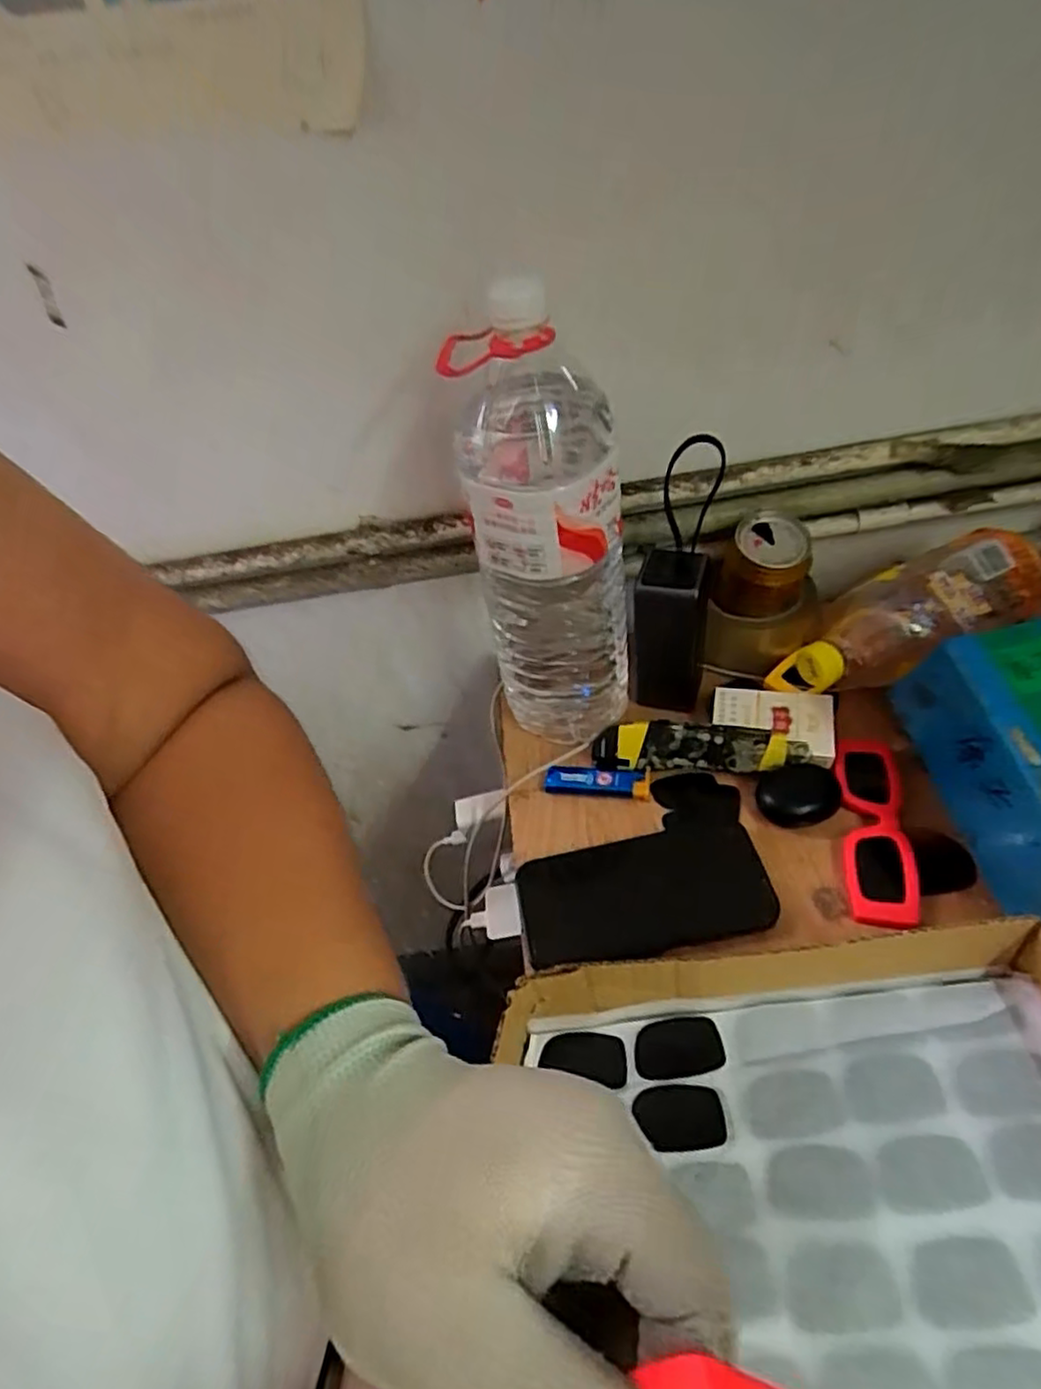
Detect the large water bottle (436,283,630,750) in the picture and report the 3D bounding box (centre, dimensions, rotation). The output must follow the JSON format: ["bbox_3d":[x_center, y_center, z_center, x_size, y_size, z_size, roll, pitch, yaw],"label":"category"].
[{"bbox_3d":[0.019,-0.097,0.497,0.107,0.312,0.089,-5,46,6],"label":"large water bottle"}]

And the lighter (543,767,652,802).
[{"bbox_3d":[0.060,0.067,0.547,0.081,0.011,0.025,2,47,14],"label":"lighter"}]

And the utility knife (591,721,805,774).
[{"bbox_3d":[0.135,0.040,0.538,0.156,0.038,0.019,1,16,12],"label":"utility knife"}]

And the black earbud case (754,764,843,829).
[{"bbox_3d":[0.203,0.074,0.510,0.056,0.020,0.043,-8,45,4],"label":"black earbud case"}]

